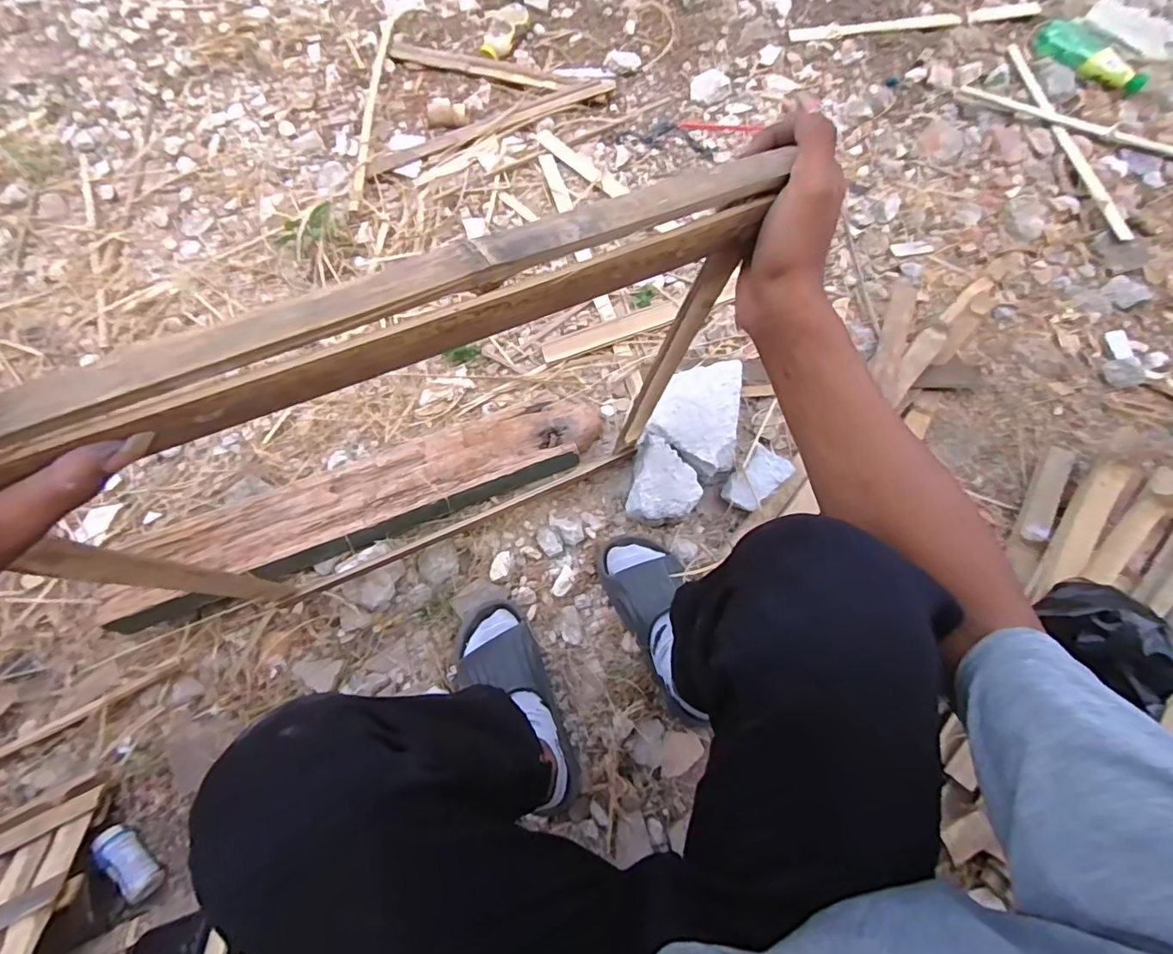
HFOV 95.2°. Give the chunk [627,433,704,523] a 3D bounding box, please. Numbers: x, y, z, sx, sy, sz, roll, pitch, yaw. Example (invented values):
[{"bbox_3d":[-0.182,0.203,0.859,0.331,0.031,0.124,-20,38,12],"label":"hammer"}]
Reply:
[{"bbox_3d":[0.112,0.011,0.766,0.096,0.072,0.121,11,72,4],"label":"chunk"}]

